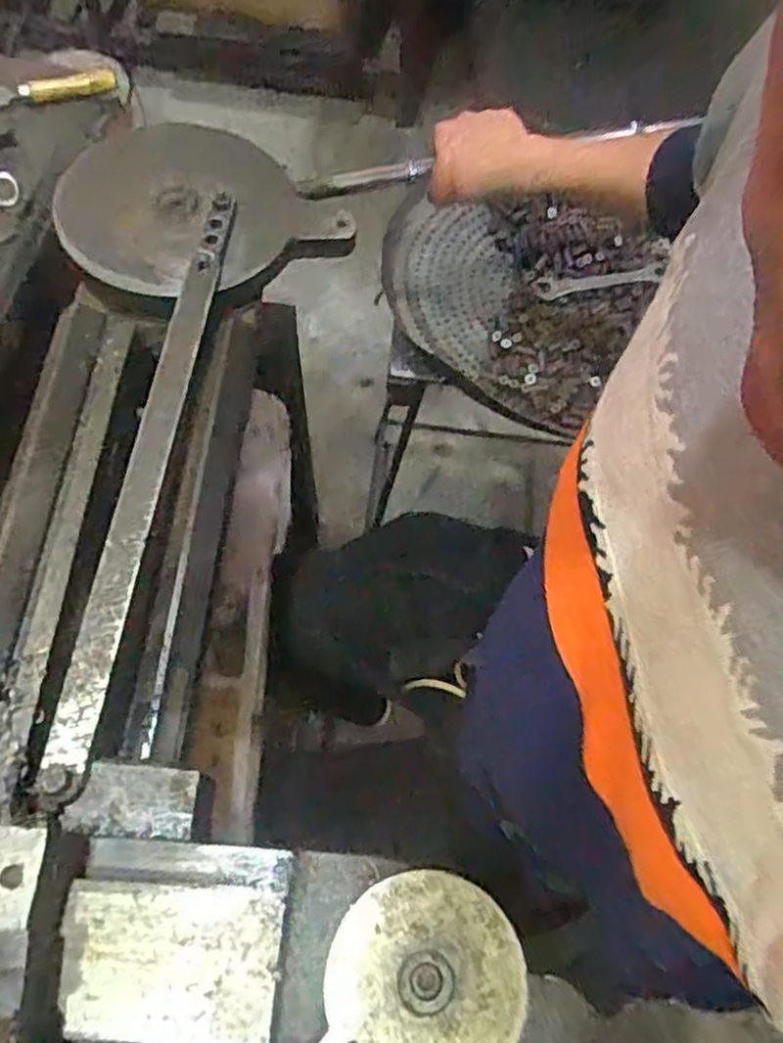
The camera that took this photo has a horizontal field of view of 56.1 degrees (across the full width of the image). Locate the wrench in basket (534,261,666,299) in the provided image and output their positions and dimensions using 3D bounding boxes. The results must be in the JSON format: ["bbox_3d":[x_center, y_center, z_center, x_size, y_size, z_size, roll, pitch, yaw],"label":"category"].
[{"bbox_3d":[0.232,-0.267,0.810,0.150,0.007,0.027,-11,67,-8],"label":"wrench in basket"}]

